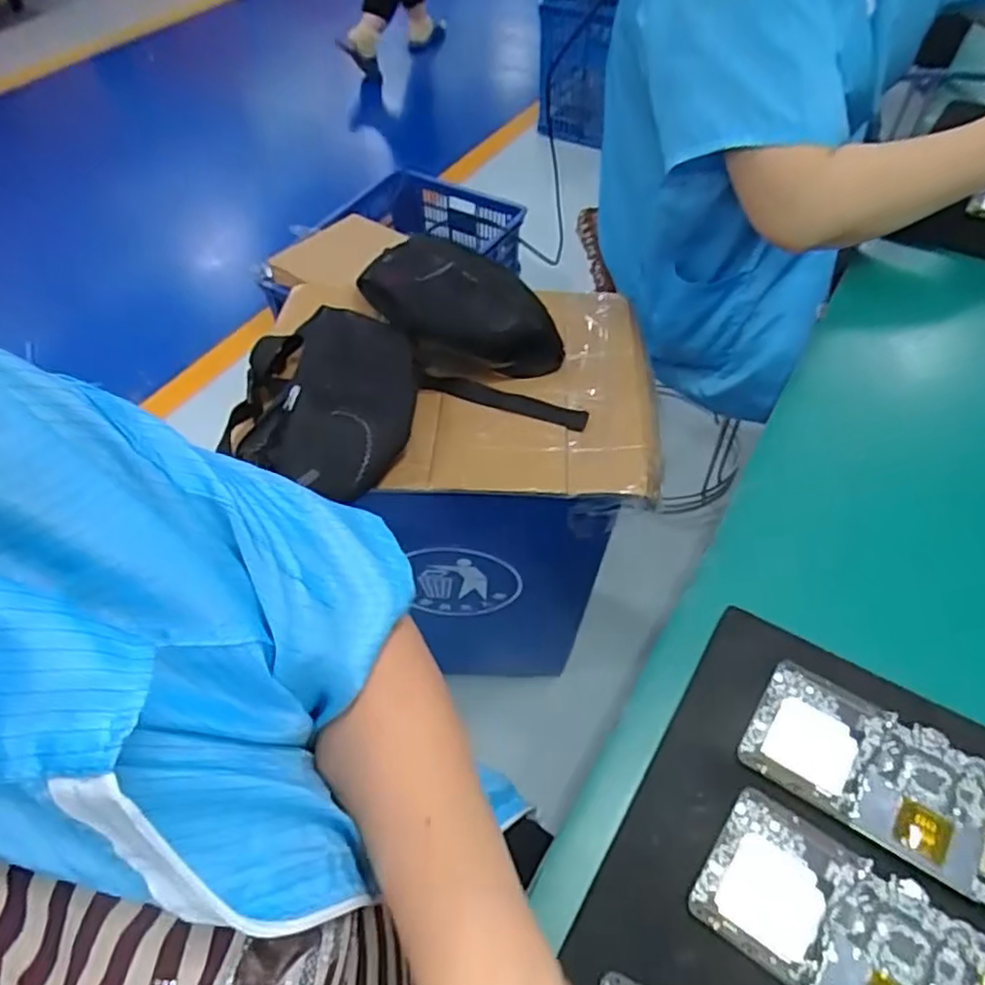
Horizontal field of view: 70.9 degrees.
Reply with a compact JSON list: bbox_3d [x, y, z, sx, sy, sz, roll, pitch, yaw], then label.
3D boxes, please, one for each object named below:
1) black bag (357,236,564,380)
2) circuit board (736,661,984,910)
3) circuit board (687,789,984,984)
[{"bbox_3d":[-0.044,-0.229,0.846,0.267,0.099,0.125,21,55,17],"label":"black bag"},{"bbox_3d":[0.227,0.161,0.368,0.175,0.004,0.072,28,59,23],"label":"circuit board"},{"bbox_3d":[0.186,0.217,0.321,0.172,0.010,0.074,29,59,23],"label":"circuit board"}]

